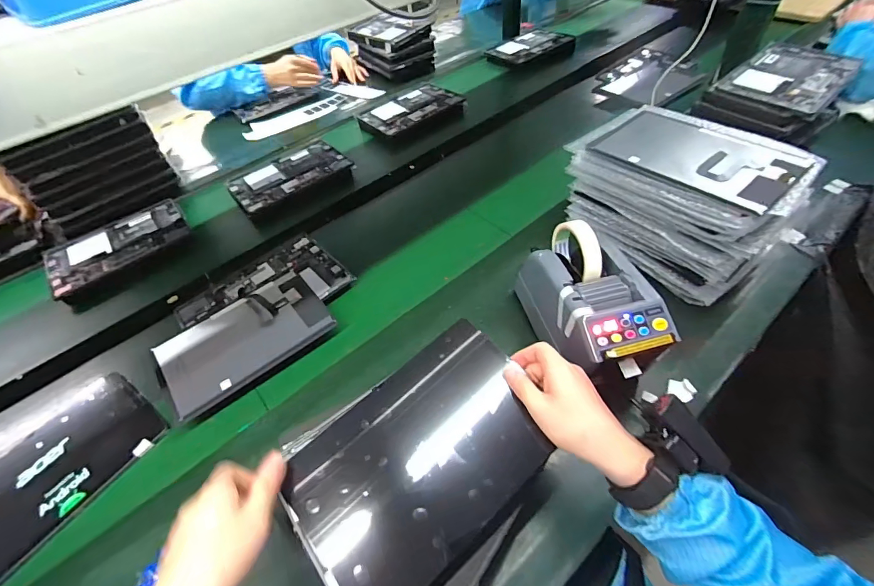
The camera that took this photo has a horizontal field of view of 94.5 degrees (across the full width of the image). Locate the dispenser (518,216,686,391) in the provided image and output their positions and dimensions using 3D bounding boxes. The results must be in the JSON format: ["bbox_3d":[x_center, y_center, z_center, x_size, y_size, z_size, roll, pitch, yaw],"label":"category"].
[{"bbox_3d":[0.199,0.012,0.528,0.114,0.137,0.206,-16,50,-7],"label":"dispenser"}]

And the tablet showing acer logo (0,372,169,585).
[{"bbox_3d":[-0.509,0.234,0.533,0.155,0.017,0.253,29,60,24],"label":"tablet showing acer logo"}]

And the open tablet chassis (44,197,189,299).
[{"bbox_3d":[-0.641,-0.102,0.812,0.254,0.015,0.173,-32,53,-19],"label":"open tablet chassis"}]

